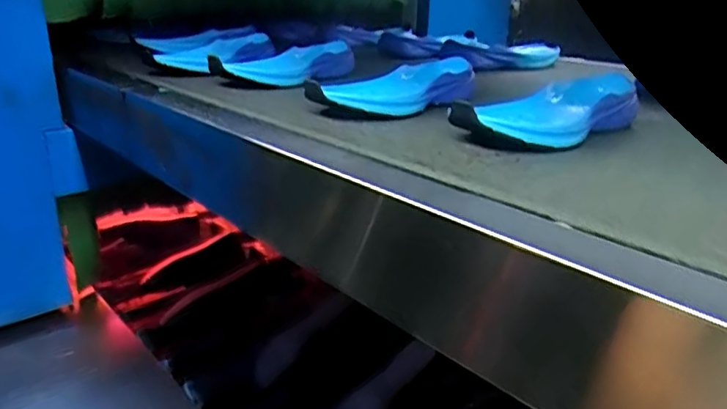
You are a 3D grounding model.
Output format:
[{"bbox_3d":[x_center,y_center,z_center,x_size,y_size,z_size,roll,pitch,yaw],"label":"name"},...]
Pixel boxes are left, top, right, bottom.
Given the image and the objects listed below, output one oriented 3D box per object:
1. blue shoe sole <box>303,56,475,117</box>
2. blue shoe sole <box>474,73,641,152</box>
[{"bbox_3d":[0.040,-0.130,0.655,0.091,0.035,0.216,13,27,34],"label":"blue shoe sole"},{"bbox_3d":[0.190,-0.092,0.563,0.093,0.031,0.243,16,28,38],"label":"blue shoe sole"}]

